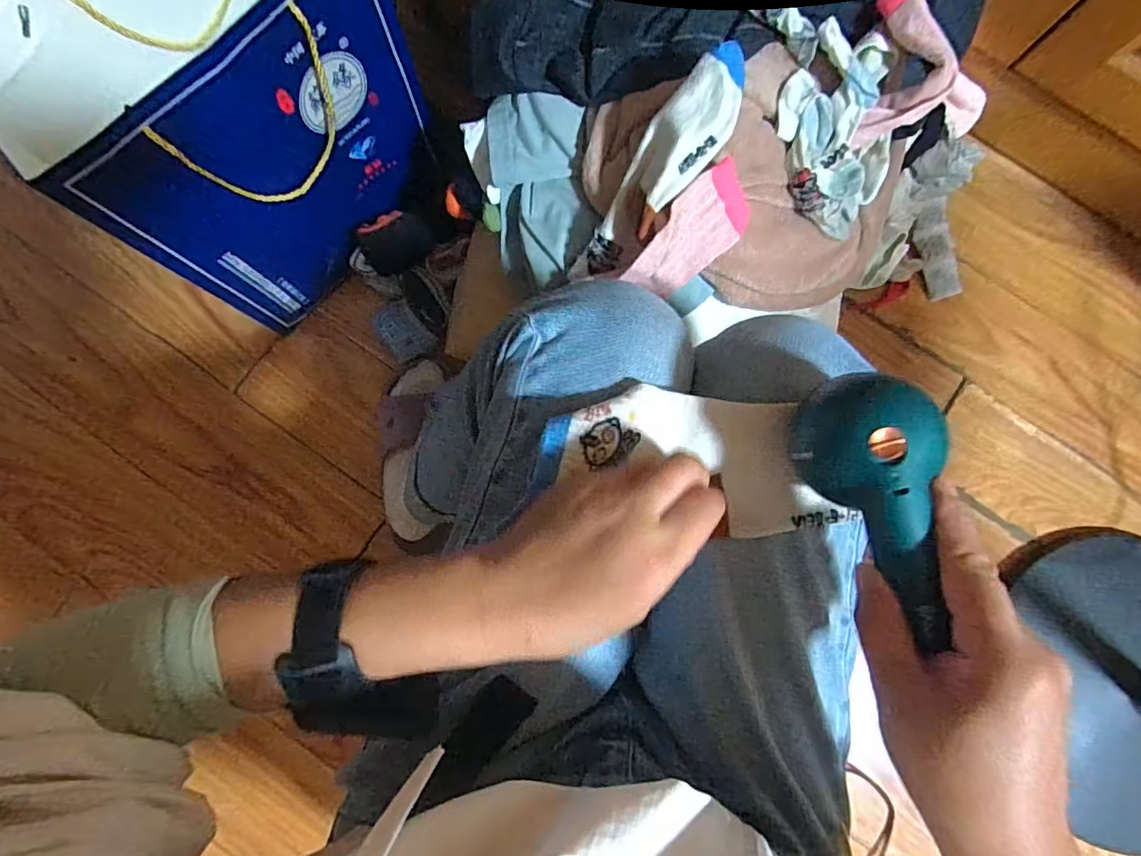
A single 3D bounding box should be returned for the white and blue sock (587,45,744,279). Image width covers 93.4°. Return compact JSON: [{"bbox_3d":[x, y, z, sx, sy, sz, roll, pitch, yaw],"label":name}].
[{"bbox_3d":[0.074,-0.210,0.433,0.055,0.048,0.196,39,113,2],"label":"white and blue sock"}]

